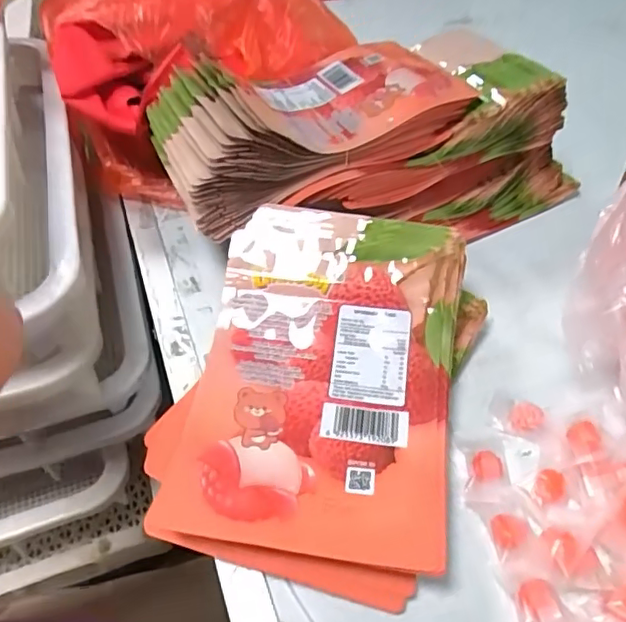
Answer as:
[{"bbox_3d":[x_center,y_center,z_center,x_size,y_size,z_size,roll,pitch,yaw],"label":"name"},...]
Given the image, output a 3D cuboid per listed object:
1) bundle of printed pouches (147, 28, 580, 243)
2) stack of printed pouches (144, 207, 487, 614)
[{"bbox_3d":[0.046,-0.160,0.532,0.357,0.125,0.185,-17,49,-13],"label":"bundle of printed pouches"},{"bbox_3d":[0.004,0.044,0.382,0.191,0.085,0.240,12,49,12],"label":"stack of printed pouches"}]

